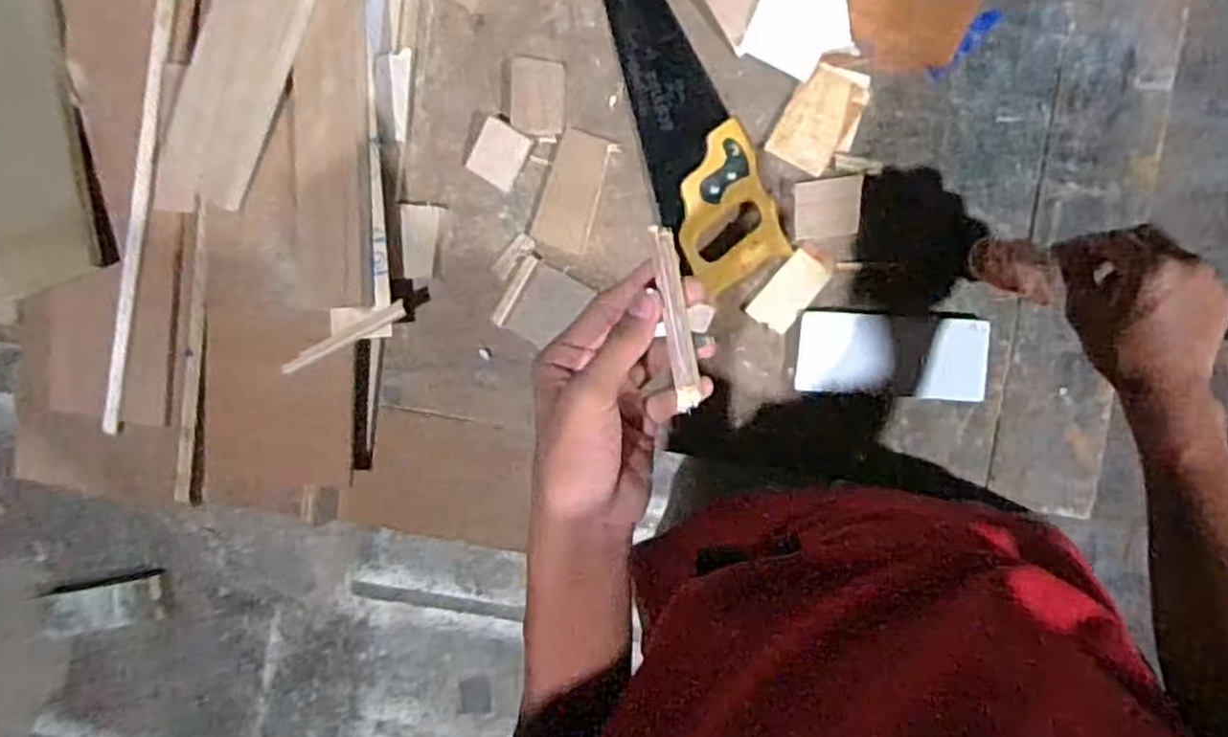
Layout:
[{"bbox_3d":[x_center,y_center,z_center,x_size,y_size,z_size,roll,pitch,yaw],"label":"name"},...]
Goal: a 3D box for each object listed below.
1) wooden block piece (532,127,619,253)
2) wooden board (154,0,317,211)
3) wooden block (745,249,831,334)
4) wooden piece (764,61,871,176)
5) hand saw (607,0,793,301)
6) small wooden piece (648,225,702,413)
[{"bbox_3d":[-0.041,-0.177,0.776,0.058,0.007,0.116,19,97,6],"label":"wooden block piece"},{"bbox_3d":[-0.363,-0.302,0.748,0.113,0.012,0.293,32,106,9],"label":"wooden board"},{"bbox_3d":[0.169,-0.073,0.738,0.041,0.006,0.080,39,98,4],"label":"wooden block"},{"bbox_3d":[0.197,-0.234,0.725,0.066,0.008,0.095,34,98,4],"label":"wooden piece"},{"bbox_3d":[0.051,-0.276,0.741,0.099,0.022,0.401,-21,91,9],"label":"hand saw"},{"bbox_3d":[0.032,-0.026,0.393,0.012,0.012,0.094,-10,86,9],"label":"small wooden piece"}]

